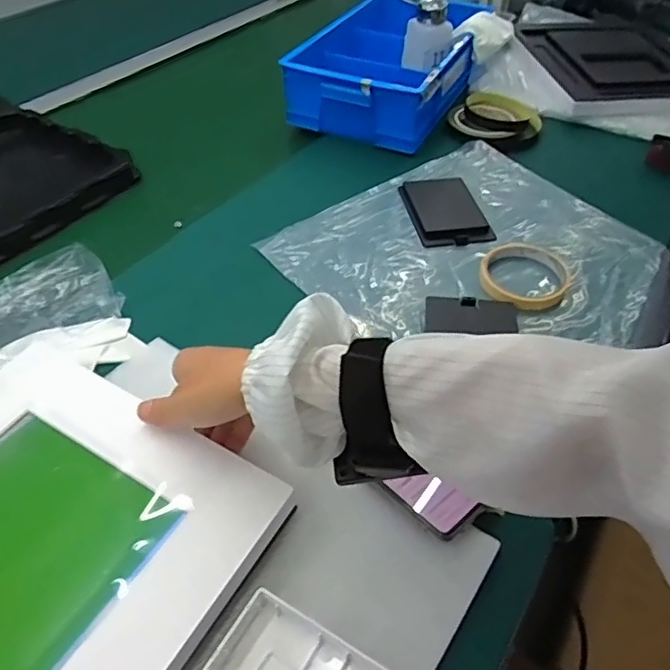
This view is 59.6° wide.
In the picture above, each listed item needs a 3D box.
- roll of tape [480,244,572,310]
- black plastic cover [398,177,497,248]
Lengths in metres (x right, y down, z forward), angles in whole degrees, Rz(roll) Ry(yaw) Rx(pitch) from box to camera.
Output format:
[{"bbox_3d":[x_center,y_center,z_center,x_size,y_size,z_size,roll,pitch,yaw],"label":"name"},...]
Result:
[{"bbox_3d":[0.193,-0.061,0.588,0.097,0.011,0.083,-32,58,-30],"label":"roll of tape"},{"bbox_3d":[0.129,-0.147,0.677,0.087,0.016,0.123,-6,49,-11],"label":"black plastic cover"}]

